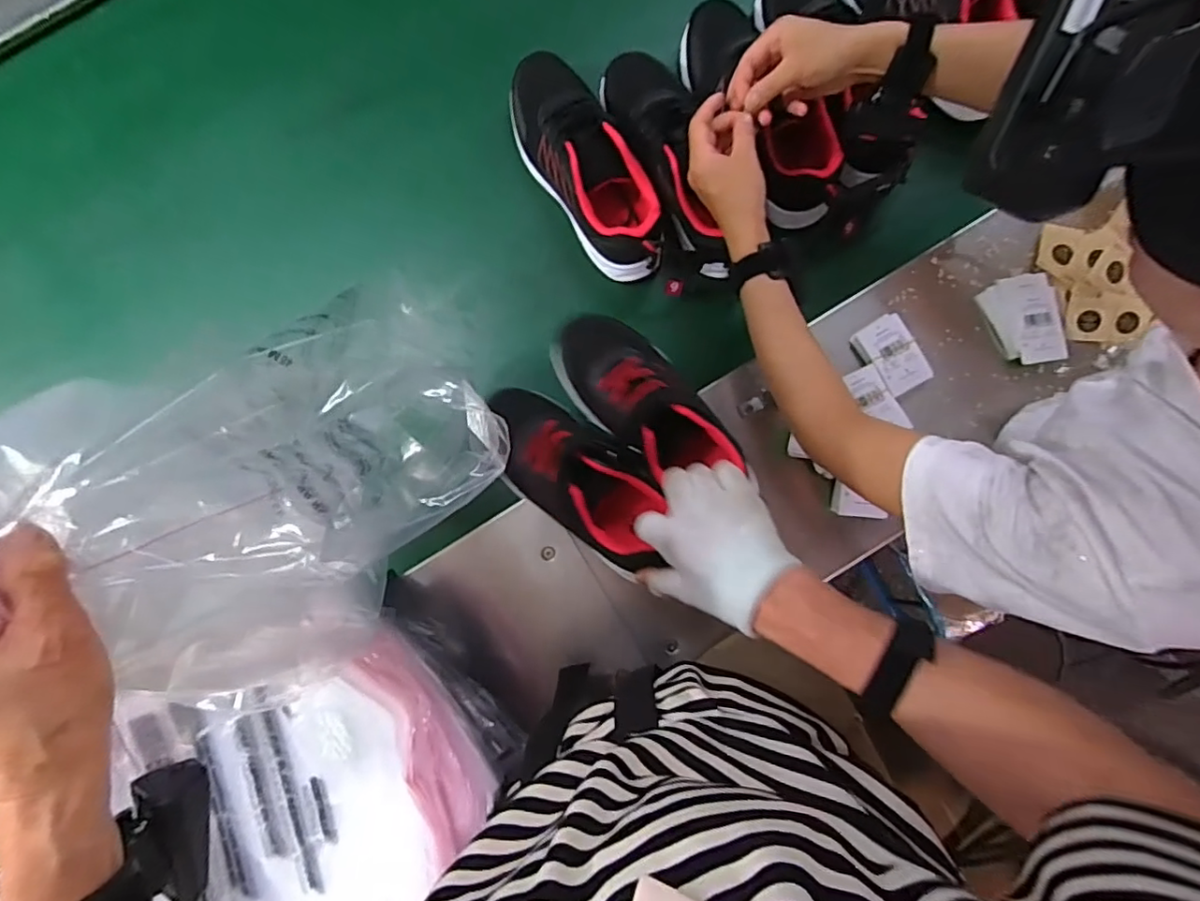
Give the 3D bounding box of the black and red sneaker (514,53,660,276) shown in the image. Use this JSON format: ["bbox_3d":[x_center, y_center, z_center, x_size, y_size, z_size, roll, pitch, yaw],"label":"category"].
[{"bbox_3d":[-0.019,-0.306,0.648,0.098,0.084,0.258,-31,86,-1],"label":"black and red sneaker"}]

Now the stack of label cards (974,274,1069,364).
[{"bbox_3d":[0.460,-0.141,0.646,0.071,0.014,0.097,-11,82,20],"label":"stack of label cards"}]

